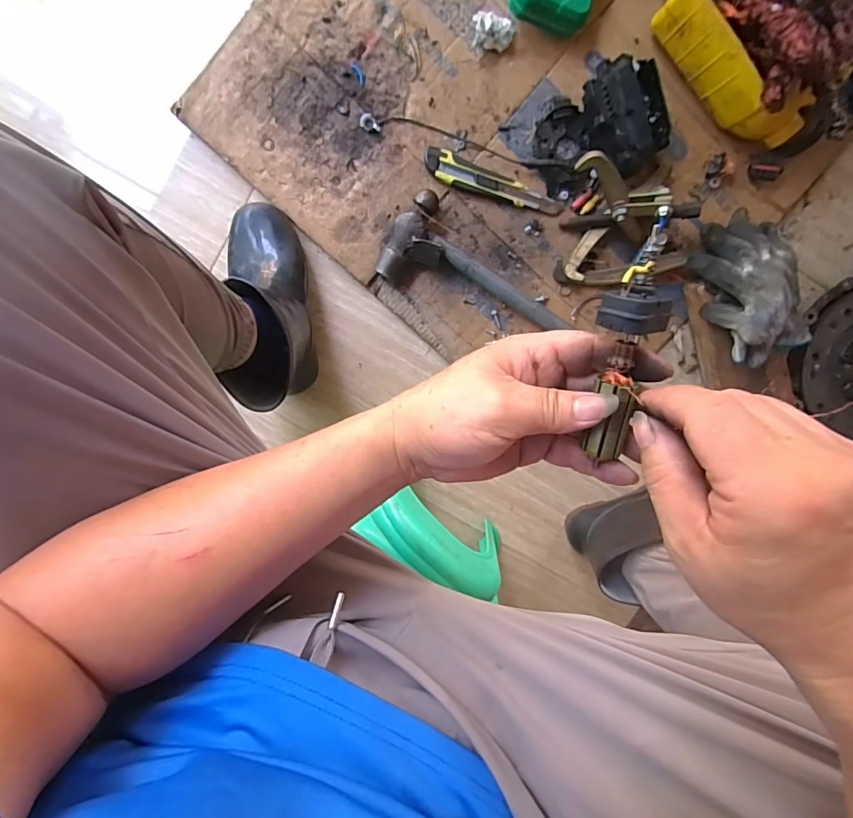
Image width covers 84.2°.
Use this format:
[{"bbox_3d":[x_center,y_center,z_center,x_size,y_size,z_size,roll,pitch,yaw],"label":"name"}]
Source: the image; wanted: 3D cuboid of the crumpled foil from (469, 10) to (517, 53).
[{"bbox_3d":[0.084,-0.475,0.593,0.056,0.036,0.032,3,99,-1],"label":"crumpled foil"}]

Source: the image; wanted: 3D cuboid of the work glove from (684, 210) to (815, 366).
[{"bbox_3d":[0.419,-0.157,0.604,0.122,0.083,0.188,-18,98,3],"label":"work glove"}]

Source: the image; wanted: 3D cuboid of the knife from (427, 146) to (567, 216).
[{"bbox_3d":[0.090,-0.296,0.628,0.191,0.019,0.037,19,98,-3],"label":"knife"}]

